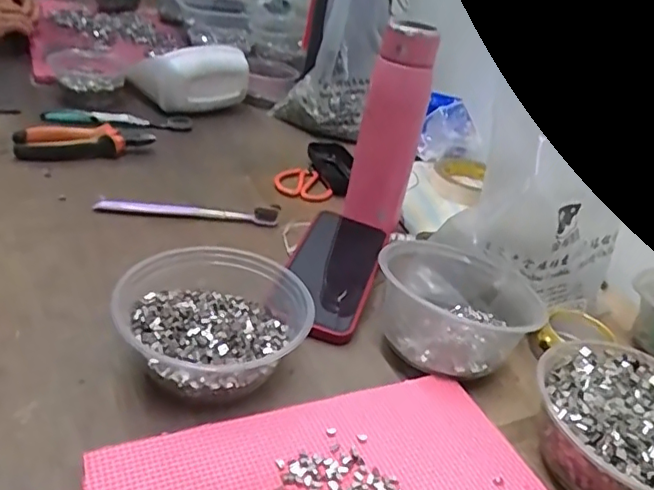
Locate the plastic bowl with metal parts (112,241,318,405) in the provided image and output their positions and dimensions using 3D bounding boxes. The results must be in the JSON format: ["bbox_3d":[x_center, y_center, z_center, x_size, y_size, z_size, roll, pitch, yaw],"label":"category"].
[{"bbox_3d":[-0.084,0.057,0.445,0.132,0.063,0.142,7,31,-4],"label":"plastic bowl with metal parts"}]

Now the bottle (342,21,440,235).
[{"bbox_3d":[0.063,-0.109,0.612,0.063,0.217,0.049,13,31,6],"label":"bottle"}]

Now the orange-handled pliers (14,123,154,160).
[{"bbox_3d":[-0.295,-0.129,0.728,0.153,0.030,0.050,-4,34,-18],"label":"orange-handled pliers"}]

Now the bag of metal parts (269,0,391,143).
[{"bbox_3d":[0.009,-0.291,0.889,0.146,0.248,0.073,27,11,28],"label":"bag of metal parts"}]

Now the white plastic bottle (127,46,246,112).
[{"bbox_3d":[-0.198,-0.243,0.886,0.175,0.095,0.078,-21,42,-37],"label":"white plastic bottle"}]

